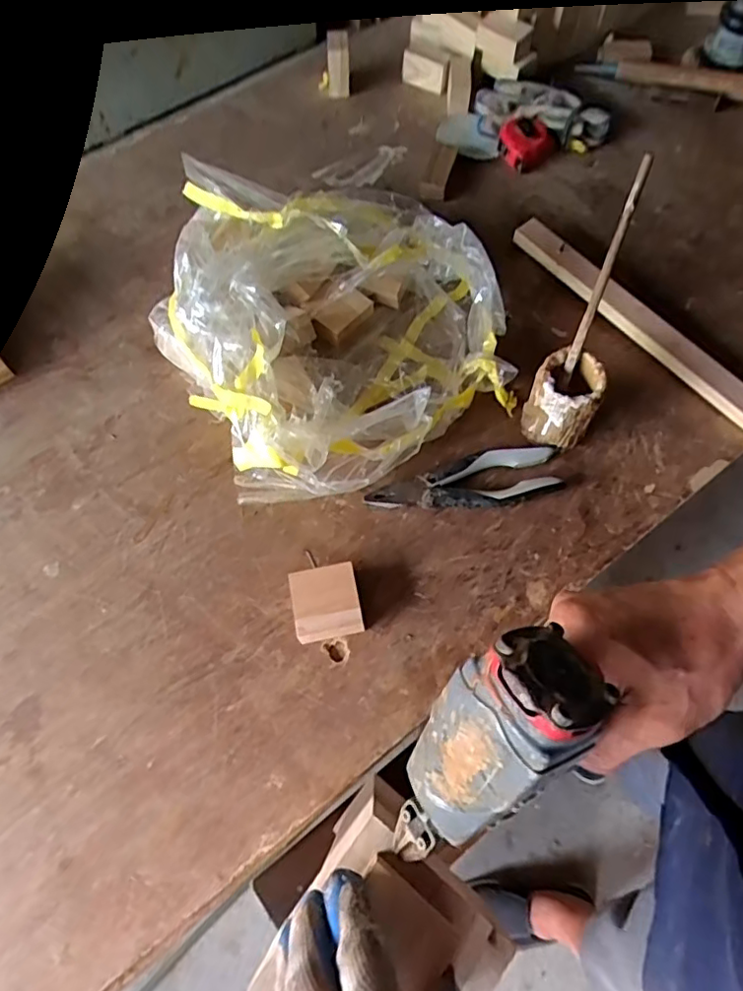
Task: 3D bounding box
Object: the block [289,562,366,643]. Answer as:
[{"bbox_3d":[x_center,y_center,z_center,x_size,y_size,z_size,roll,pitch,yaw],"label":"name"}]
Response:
[{"bbox_3d":[-0.041,0.099,0.543,0.060,0.034,0.060,-12,67,-4],"label":"block"}]

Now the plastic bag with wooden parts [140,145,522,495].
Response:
[{"bbox_3d":[-0.048,-0.196,0.629,0.331,0.119,0.366,-28,69,-11],"label":"plastic bag with wooden parts"}]

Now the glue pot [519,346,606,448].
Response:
[{"bbox_3d":[0.188,-0.092,0.588,0.061,0.093,0.058,0,67,1],"label":"glue pot"}]

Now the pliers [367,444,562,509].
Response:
[{"bbox_3d":[0.092,-0.012,0.596,0.196,0.021,0.058,-6,67,-2],"label":"pliers"}]

